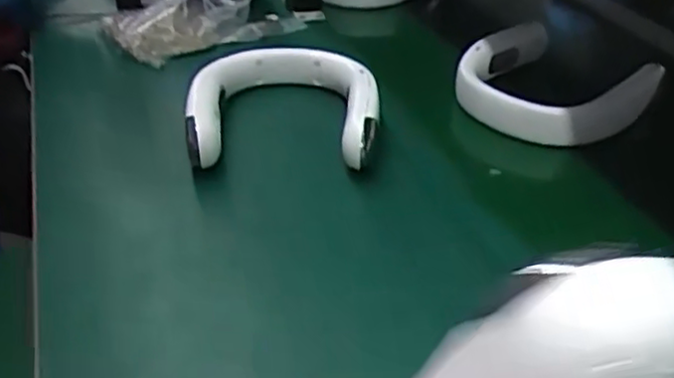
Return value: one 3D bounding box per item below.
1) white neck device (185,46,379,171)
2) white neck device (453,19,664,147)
[{"bbox_3d":[-0.051,-0.088,0.713,0.180,0.041,0.181,-1,36,-2],"label":"white neck device"},{"bbox_3d":[0.240,-0.119,0.812,0.179,0.060,0.183,29,45,35],"label":"white neck device"}]

